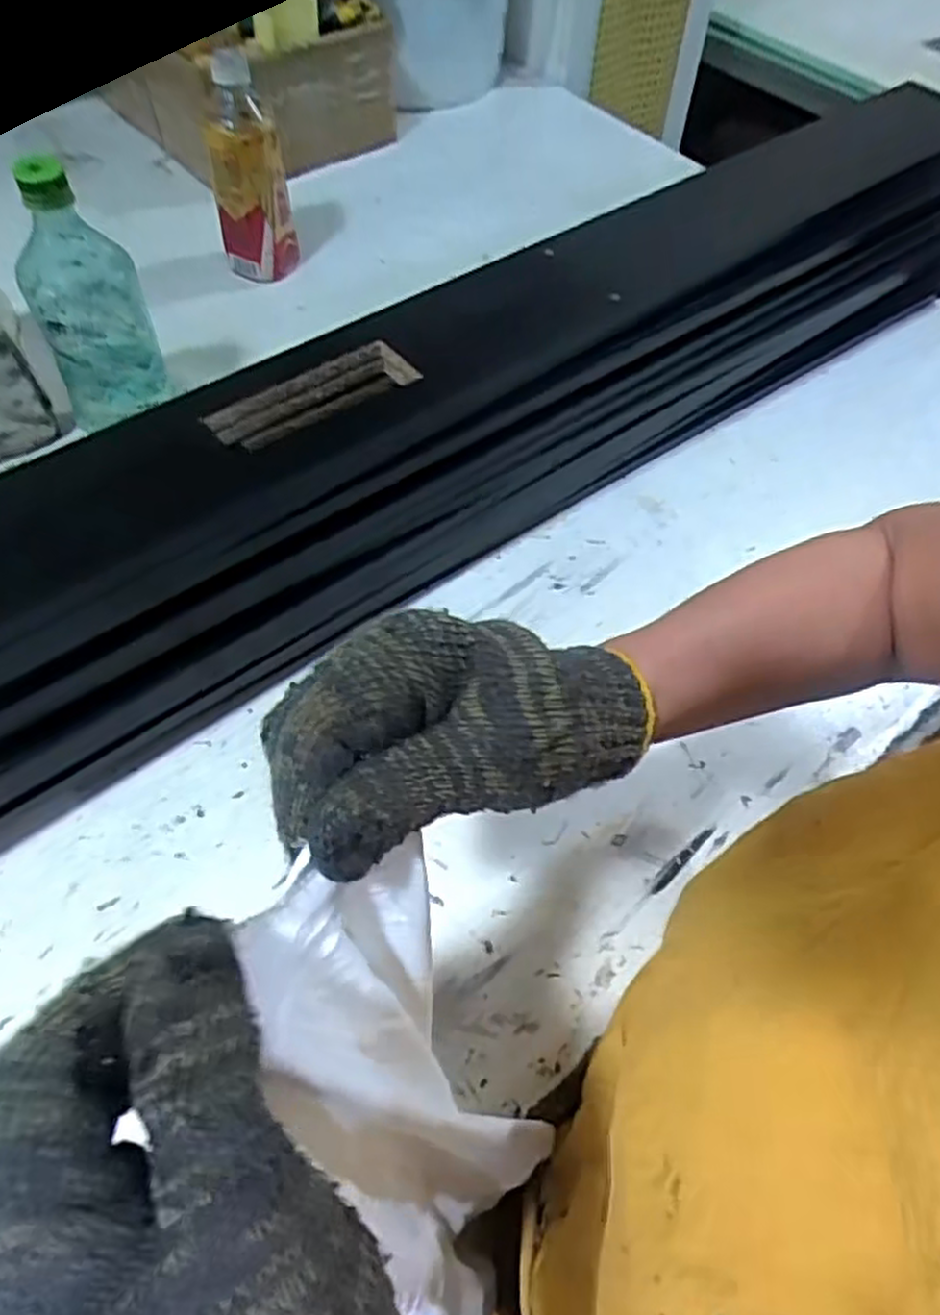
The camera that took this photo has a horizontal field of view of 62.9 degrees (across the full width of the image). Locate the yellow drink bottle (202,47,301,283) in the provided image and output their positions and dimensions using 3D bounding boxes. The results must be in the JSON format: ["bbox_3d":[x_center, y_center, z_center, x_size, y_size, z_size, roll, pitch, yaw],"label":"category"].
[{"bbox_3d":[-0.201,-0.435,0.703,0.068,0.194,0.056,-10,58,-10],"label":"yellow drink bottle"}]

